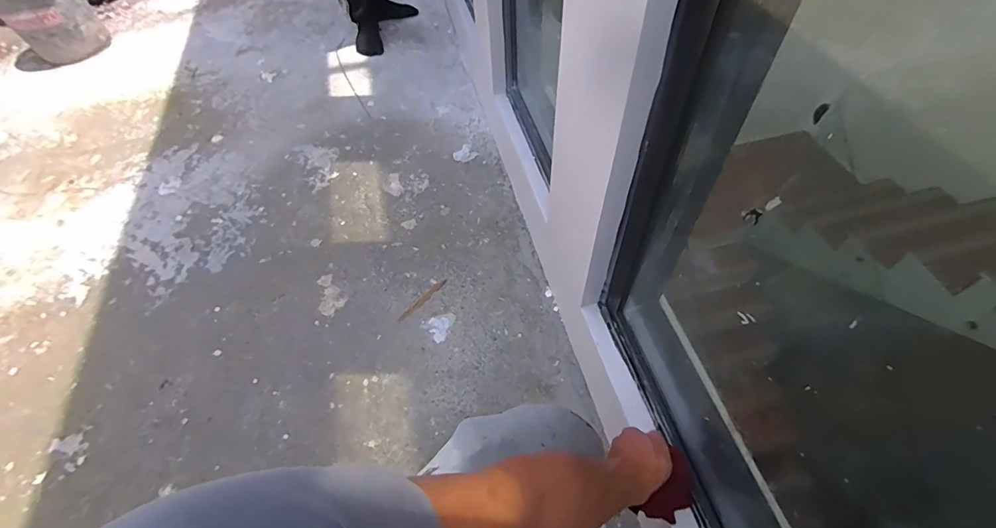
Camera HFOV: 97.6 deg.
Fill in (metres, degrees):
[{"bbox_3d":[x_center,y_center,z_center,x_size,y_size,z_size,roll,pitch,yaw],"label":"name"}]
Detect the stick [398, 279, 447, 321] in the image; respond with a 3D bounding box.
[{"bbox_3d":[-0.176,0.085,1.031,0.018,0.005,0.146,35,65,26],"label":"stick"}]

